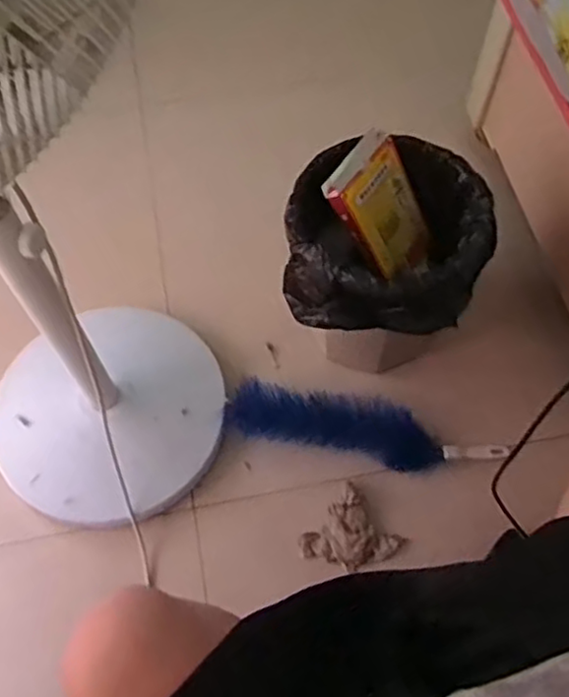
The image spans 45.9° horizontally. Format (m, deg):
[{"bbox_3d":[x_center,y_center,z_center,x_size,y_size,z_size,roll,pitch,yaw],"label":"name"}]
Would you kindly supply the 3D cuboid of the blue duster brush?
[{"bbox_3d":[0.119,0.122,0.999,0.409,0.056,0.081,8,62,5],"label":"blue duster brush"}]

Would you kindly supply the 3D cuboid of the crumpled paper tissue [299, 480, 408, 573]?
[{"bbox_3d":[0.091,0.268,0.937,0.111,0.047,0.105,-38,68,-18],"label":"crumpled paper tissue"}]

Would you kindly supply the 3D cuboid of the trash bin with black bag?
[{"bbox_3d":[0.140,-0.113,0.990,0.260,0.291,0.296,3,62,2],"label":"trash bin with black bag"}]

